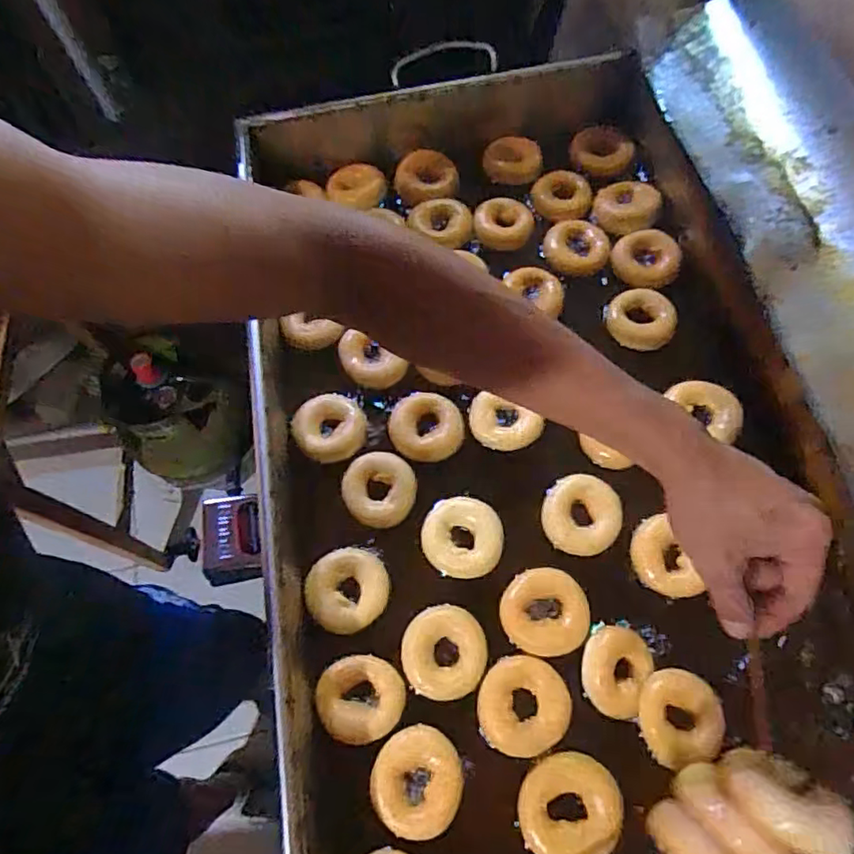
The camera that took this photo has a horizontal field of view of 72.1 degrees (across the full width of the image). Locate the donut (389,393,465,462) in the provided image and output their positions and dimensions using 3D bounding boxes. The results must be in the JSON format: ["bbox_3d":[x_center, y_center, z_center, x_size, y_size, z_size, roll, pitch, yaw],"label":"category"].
[{"bbox_3d":[0.000,0.000,0.598,0.073,0.019,0.070,-1,67,2],"label":"donut"}]

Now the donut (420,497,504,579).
[{"bbox_3d":[0.033,0.104,0.548,0.072,0.027,0.070,-1,67,2],"label":"donut"}]

